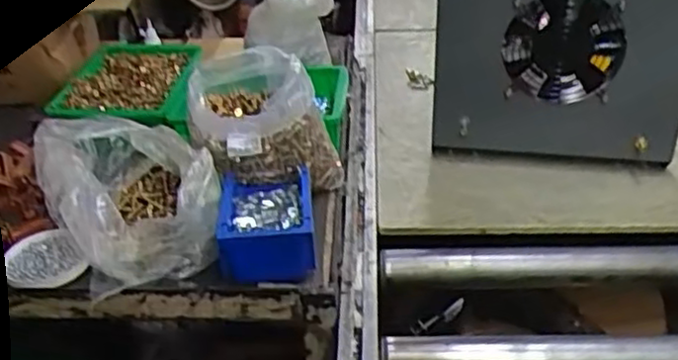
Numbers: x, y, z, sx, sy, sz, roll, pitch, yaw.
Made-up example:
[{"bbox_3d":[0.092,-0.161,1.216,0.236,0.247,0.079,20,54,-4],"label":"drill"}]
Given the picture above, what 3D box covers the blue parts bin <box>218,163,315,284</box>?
[{"bbox_3d":[-0.082,0.055,0.817,0.105,0.084,0.145,-4,32,-3],"label":"blue parts bin"}]

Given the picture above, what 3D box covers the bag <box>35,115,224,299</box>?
[{"bbox_3d":[-0.245,0.018,0.823,0.150,0.108,0.228,-21,37,-29],"label":"bag"}]

